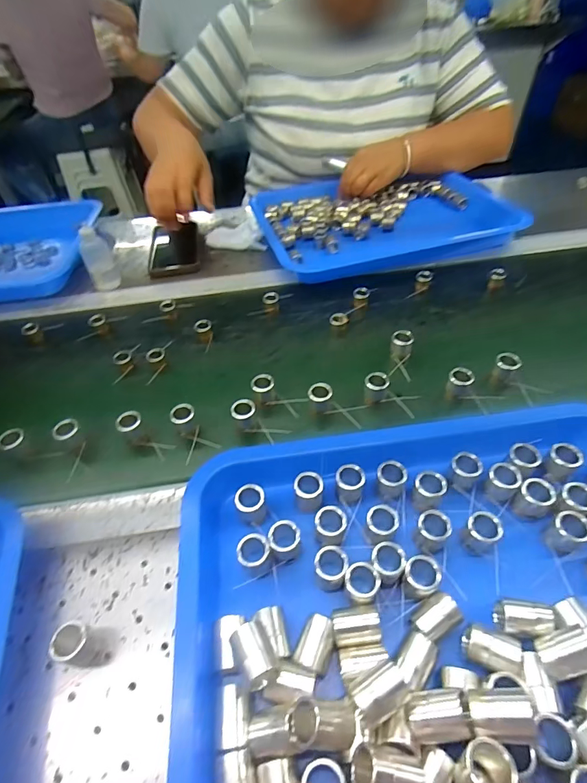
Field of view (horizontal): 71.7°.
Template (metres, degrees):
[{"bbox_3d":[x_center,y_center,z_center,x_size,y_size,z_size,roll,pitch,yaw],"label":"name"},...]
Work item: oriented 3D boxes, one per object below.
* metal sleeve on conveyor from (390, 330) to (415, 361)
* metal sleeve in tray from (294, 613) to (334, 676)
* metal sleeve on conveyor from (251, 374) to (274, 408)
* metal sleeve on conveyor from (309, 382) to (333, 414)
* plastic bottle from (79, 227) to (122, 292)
[{"bbox_3d":[0.121,-0.051,0.456,0.023,0.030,0.018,10,50,11],"label":"metal sleeve on conveyor"},{"bbox_3d":[0.015,0.168,0.268,0.019,0.022,0.032,18,52,18],"label":"metal sleeve in tray"},{"bbox_3d":[-0.031,-0.001,0.420,0.023,0.025,0.023,-8,49,-3],"label":"metal sleeve on conveyor"},{"bbox_3d":[0.027,0.007,0.409,0.022,0.026,0.019,6,50,8],"label":"metal sleeve on conveyor"},{"bbox_3d":[-0.272,-0.187,0.566,0.037,0.079,0.031,-21,51,-14],"label":"plastic bottle"}]

